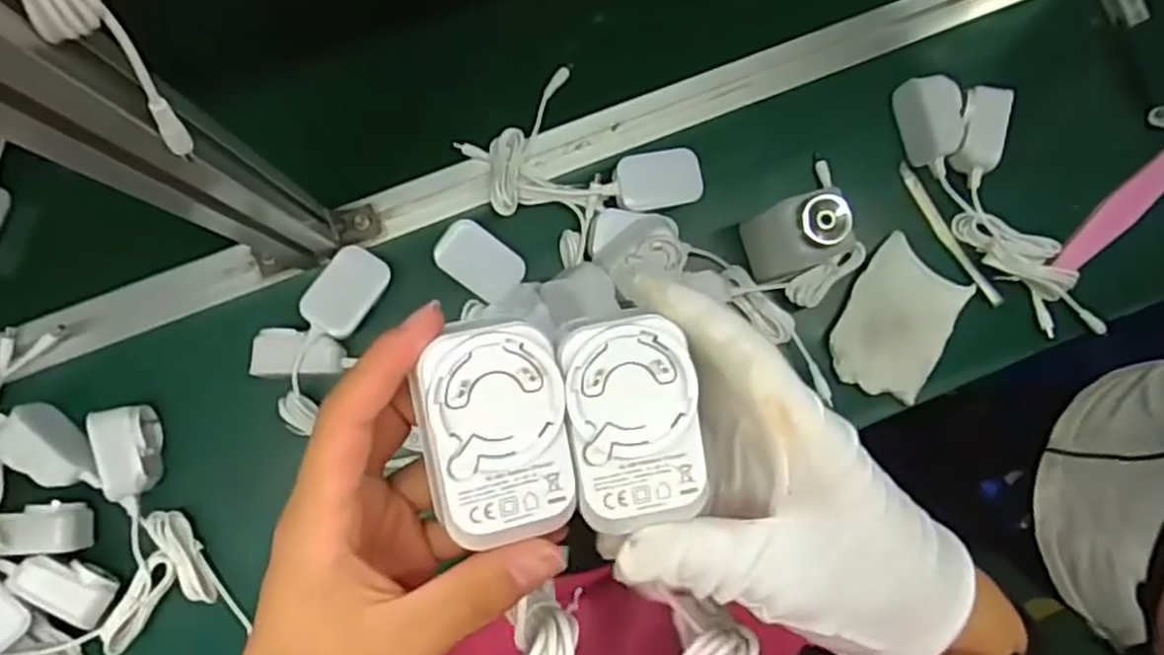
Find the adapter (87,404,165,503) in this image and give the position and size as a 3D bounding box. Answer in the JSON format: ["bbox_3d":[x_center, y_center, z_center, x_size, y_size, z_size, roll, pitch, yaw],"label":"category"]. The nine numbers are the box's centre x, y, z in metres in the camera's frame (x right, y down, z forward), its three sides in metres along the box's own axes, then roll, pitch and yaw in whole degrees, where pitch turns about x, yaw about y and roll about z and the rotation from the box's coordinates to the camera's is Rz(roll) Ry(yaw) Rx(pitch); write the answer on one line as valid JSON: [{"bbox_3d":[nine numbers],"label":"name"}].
[{"bbox_3d":[-0.351,0.096,0.580,0.038,0.038,0.070,-14,86,-2],"label":"adapter"}]

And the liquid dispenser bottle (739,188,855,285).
[{"bbox_3d":[0.164,-0.071,0.582,0.057,0.116,0.054,0,87,-4],"label":"liquid dispenser bottle"}]

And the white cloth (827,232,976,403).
[{"bbox_3d":[0.272,-0.005,0.637,0.092,0.016,0.127,26,86,-2],"label":"white cloth"}]

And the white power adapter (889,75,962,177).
[{"bbox_3d":[0.303,-0.174,0.640,0.044,0.042,0.084,-16,86,-2],"label":"white power adapter"}]

